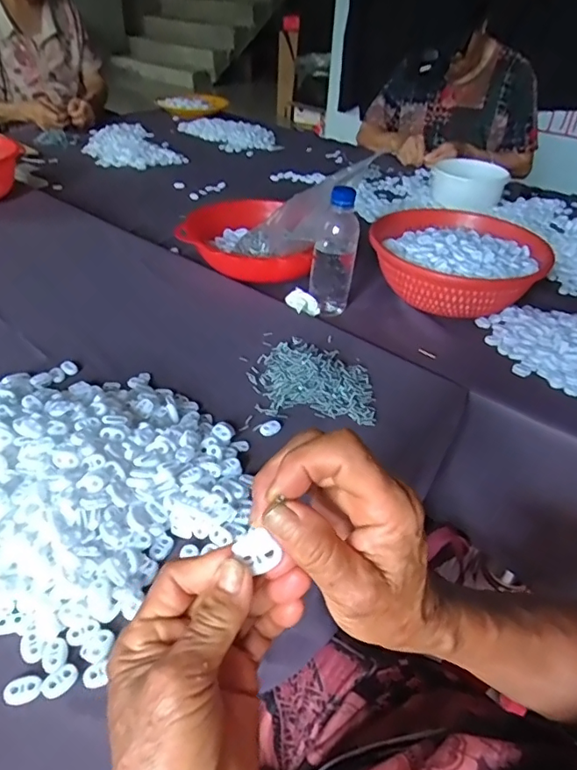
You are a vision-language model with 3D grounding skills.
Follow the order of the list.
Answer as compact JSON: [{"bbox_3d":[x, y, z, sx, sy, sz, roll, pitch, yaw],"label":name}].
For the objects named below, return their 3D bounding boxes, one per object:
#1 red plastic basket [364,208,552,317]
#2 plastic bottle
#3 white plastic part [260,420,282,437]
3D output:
[{"bbox_3d":[0.252,-0.181,0.824,0.256,0.092,0.262,5,38,-1],"label":"red plastic basket"},{"bbox_3d":[0.065,-0.191,0.751,0.059,0.162,0.051,8,38,5],"label":"plastic bottle"},{"bbox_3d":[-0.019,0.045,0.562,0.017,0.006,0.023,28,43,26],"label":"white plastic part"}]

